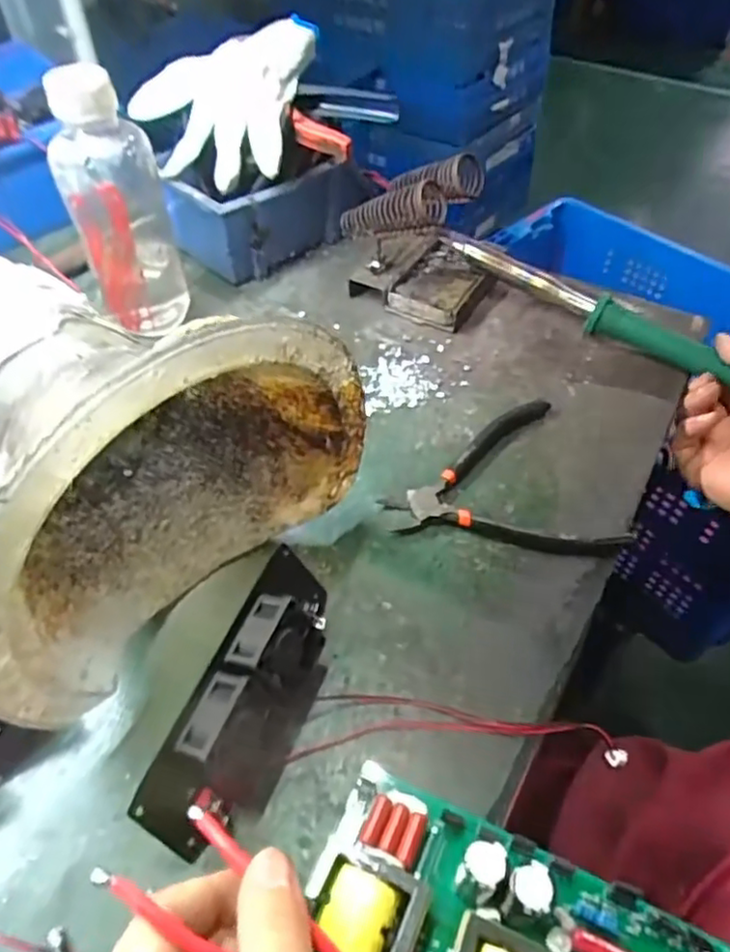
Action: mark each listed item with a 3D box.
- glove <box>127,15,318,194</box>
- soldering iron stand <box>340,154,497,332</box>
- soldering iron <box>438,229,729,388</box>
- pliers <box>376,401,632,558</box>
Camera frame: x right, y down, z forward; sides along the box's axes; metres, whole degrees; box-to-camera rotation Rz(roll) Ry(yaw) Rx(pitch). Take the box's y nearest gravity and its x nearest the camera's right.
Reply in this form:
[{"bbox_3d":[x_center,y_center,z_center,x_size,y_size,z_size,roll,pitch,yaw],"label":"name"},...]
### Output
[{"bbox_3d":[-0.119,-0.306,0.535,0.147,0.040,0.142,9,79,17],"label":"glove"},{"bbox_3d":[0.049,-0.204,0.536,0.119,0.094,0.114,24,54,20],"label":"soldering iron stand"},{"bbox_3d":[0.172,-0.140,0.524,0.263,0.027,0.021,34,57,17],"label":"soldering iron"},{"bbox_3d":[0.080,0.011,0.413,0.132,0.012,0.119,-13,51,-11],"label":"pliers"}]

